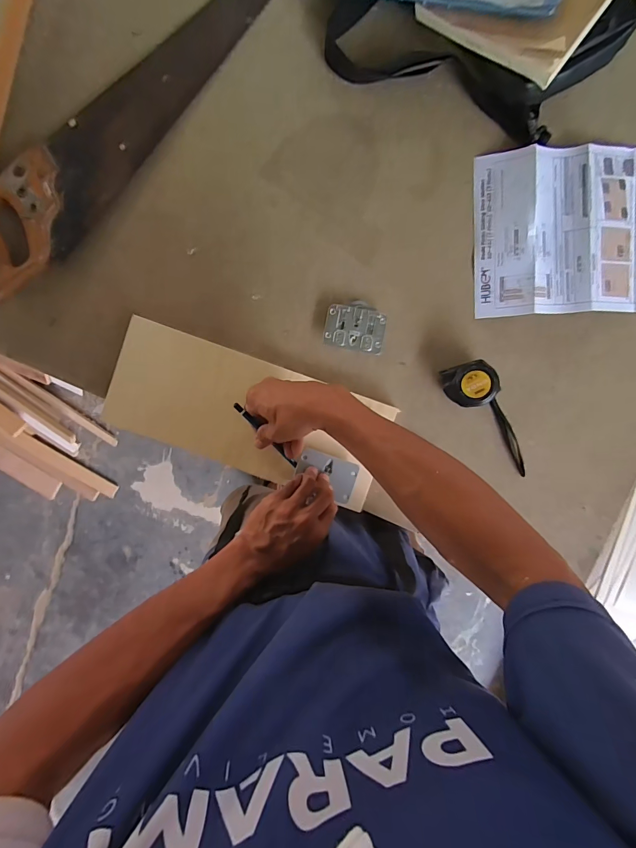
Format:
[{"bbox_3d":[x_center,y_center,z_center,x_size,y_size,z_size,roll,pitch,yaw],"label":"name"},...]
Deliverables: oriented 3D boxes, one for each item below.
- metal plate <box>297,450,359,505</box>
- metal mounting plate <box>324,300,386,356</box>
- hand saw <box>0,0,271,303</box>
[{"bbox_3d":[0.011,0.068,0.499,0.078,0.004,0.053,18,95,-1],"label":"metal plate"},{"bbox_3d":[0.051,-0.132,0.509,0.080,0.013,0.064,11,95,0],"label":"metal mounting plate"},{"bbox_3d":[-0.246,-0.369,0.479,0.491,0.029,0.114,-39,93,4],"label":"hand saw"}]

